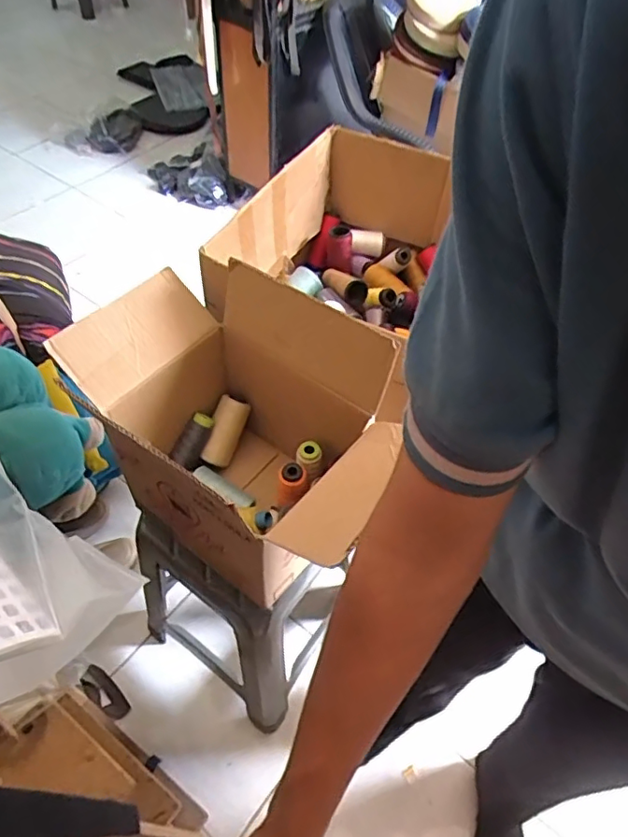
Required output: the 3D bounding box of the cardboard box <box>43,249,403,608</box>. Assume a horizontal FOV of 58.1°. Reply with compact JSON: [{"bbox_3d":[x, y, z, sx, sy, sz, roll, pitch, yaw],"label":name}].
[{"bbox_3d":[-0.095,0.010,0.809,0.409,0.308,0.325,30,56,19],"label":"cardboard box"}]

